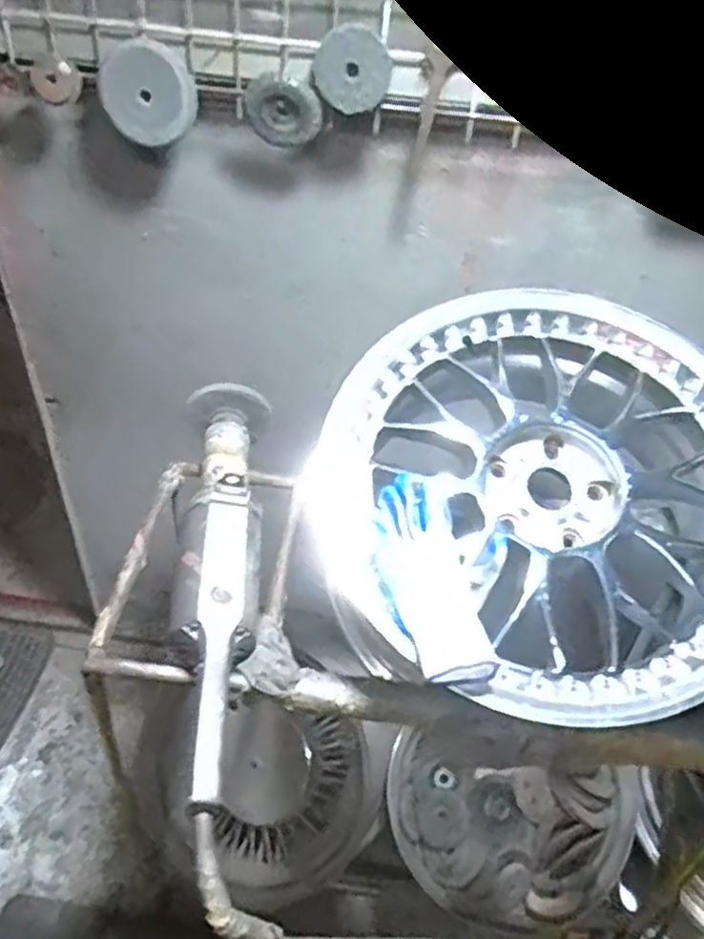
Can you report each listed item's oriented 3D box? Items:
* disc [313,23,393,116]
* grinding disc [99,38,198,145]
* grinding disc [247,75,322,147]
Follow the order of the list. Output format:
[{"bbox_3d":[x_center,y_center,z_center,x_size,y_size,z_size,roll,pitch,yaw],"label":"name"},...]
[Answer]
[{"bbox_3d":[0.000,-0.440,0.789,0.081,0.084,0.018,-23,23,4],"label":"disc"},{"bbox_3d":[-0.235,-0.434,0.824,0.101,0.107,0.028,-38,13,12],"label":"grinding disc"},{"bbox_3d":[-0.077,-0.413,0.830,0.087,0.073,0.017,10,42,6],"label":"grinding disc"}]

